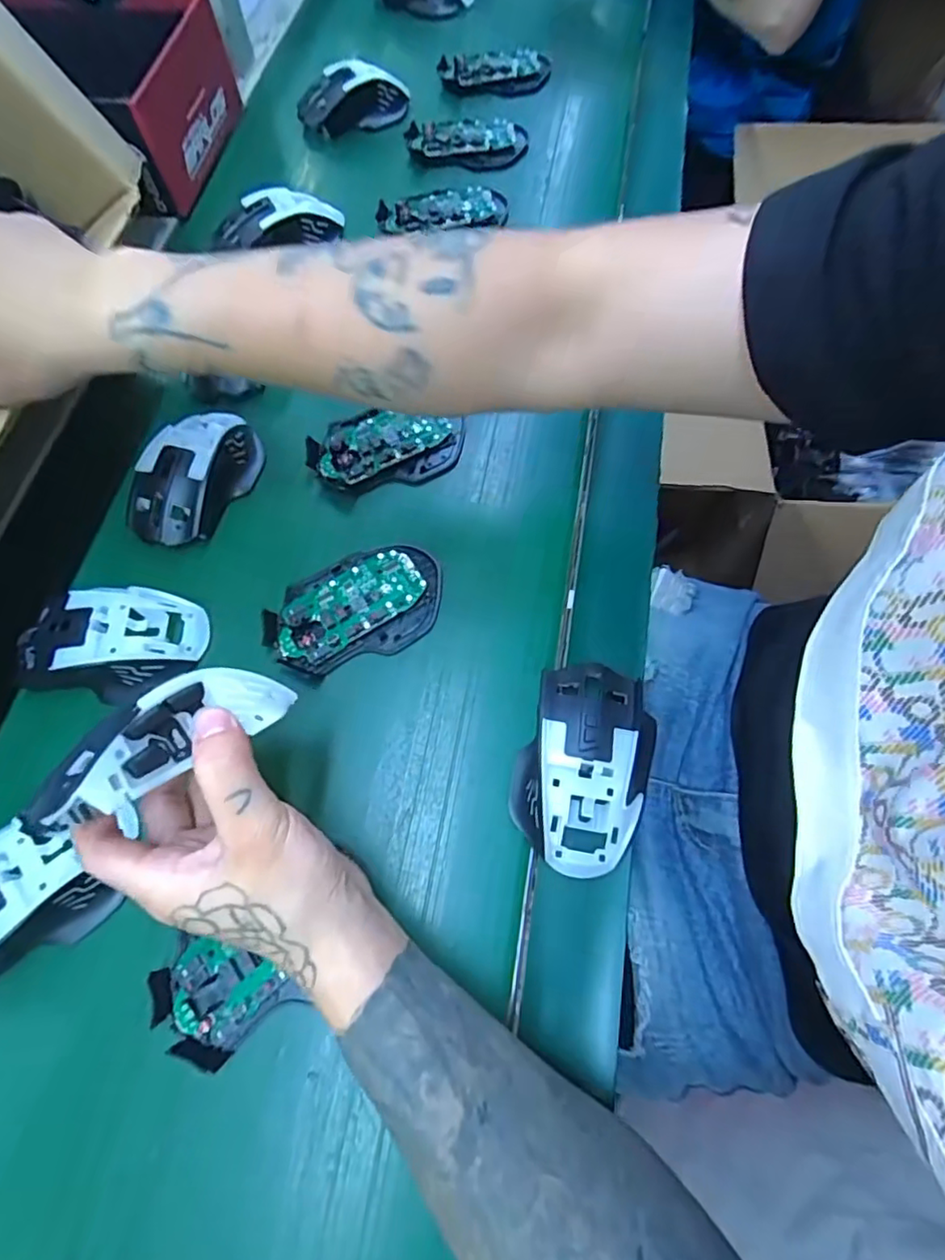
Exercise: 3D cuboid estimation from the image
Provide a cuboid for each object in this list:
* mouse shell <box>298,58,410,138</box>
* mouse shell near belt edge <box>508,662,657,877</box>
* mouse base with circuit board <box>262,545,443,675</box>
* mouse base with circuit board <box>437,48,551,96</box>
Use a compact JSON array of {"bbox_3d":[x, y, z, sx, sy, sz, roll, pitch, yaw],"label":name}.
[{"bbox_3d":[-0.120,-0.533,0.585,0.109,0.031,0.064,-9,68,-3],"label":"mouse shell"},{"bbox_3d":[0.063,0.073,0.330,0.068,0.036,0.114,16,69,7],"label":"mouse shell near belt edge"},{"bbox_3d":[-0.077,-0.014,0.387,0.114,0.025,0.072,-17,69,-6],"label":"mouse base with circuit board"},{"bbox_3d":[0.022,-0.593,0.622,0.114,0.015,0.072,6,68,4],"label":"mouse base with circuit board"}]

